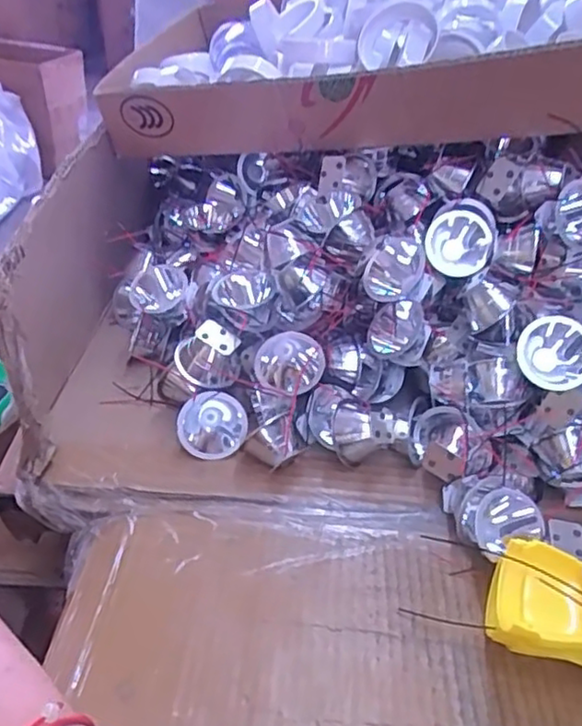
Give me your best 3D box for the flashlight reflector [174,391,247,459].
[{"bbox_3d":[-0.049,0.041,0.426,0.043,0.045,0.026,47,9,11],"label":"flashlight reflector"}]

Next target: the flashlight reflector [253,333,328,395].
[{"bbox_3d":[0.000,-0.003,0.421,0.043,0.036,0.031,4,36,-2],"label":"flashlight reflector"}]

